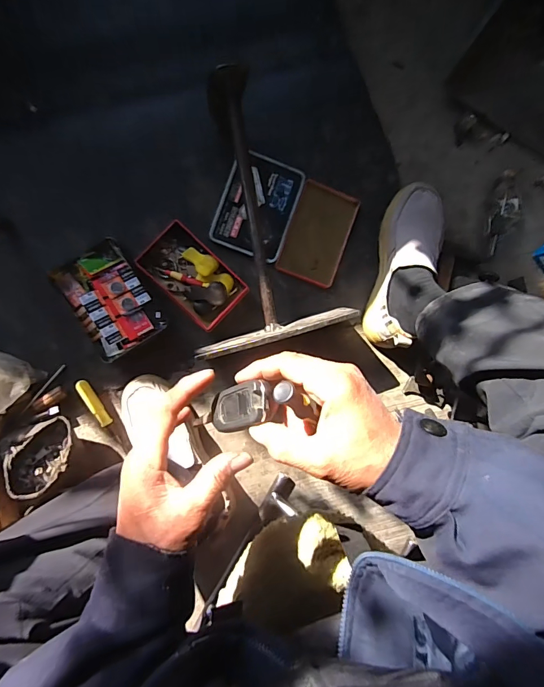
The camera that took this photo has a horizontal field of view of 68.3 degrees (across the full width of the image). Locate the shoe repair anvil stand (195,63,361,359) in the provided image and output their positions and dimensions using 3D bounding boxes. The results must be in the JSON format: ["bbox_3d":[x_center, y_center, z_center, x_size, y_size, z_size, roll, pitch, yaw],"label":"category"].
[{"bbox_3d":[-0.037,-0.184,0.603,0.251,0.133,0.368,-16,92,-6],"label":"shoe repair anvil stand"}]

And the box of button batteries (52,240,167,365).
[{"bbox_3d":[-0.257,-0.067,0.637,0.116,0.046,0.167,-31,94,-6],"label":"box of button batteries"}]

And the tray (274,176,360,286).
[{"bbox_3d":[0.081,-0.189,0.694,0.101,0.012,0.165,18,88,-7],"label":"tray"}]

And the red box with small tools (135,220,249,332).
[{"bbox_3d":[-0.129,-0.109,0.655,0.162,0.035,0.103,44,86,-5],"label":"red box with small tools"}]

